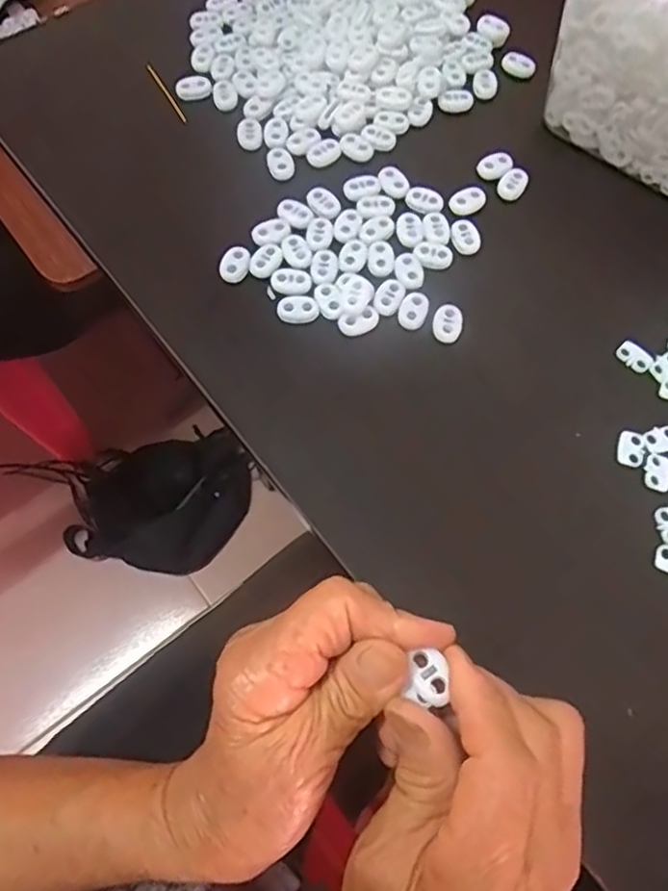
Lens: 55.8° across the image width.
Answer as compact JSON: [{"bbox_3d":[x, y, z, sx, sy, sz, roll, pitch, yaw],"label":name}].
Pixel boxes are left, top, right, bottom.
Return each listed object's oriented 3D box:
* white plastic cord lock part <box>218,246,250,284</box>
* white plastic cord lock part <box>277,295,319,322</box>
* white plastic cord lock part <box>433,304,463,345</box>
[{"bbox_3d":[-0.055,-0.102,0.354,0.015,0.007,0.020,36,73,12],"label":"white plastic cord lock part"},{"bbox_3d":[-0.020,-0.075,0.345,0.022,0.008,0.013,-4,69,-3],"label":"white plastic cord lock part"},{"bbox_3d":[0.062,-0.066,0.344,0.016,0.005,0.021,6,69,1],"label":"white plastic cord lock part"}]

